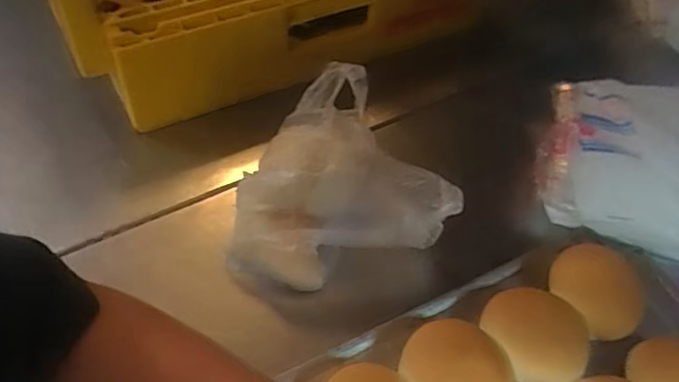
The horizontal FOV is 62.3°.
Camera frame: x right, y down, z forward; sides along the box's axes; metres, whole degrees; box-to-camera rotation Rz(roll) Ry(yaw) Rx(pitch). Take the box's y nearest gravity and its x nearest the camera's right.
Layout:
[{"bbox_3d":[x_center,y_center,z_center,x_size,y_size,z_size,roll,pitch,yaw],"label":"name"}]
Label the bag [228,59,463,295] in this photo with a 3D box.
[{"bbox_3d":[-0.018,-0.016,0.547,0.190,0.090,0.192,-15,56,-16],"label":"bag"}]

